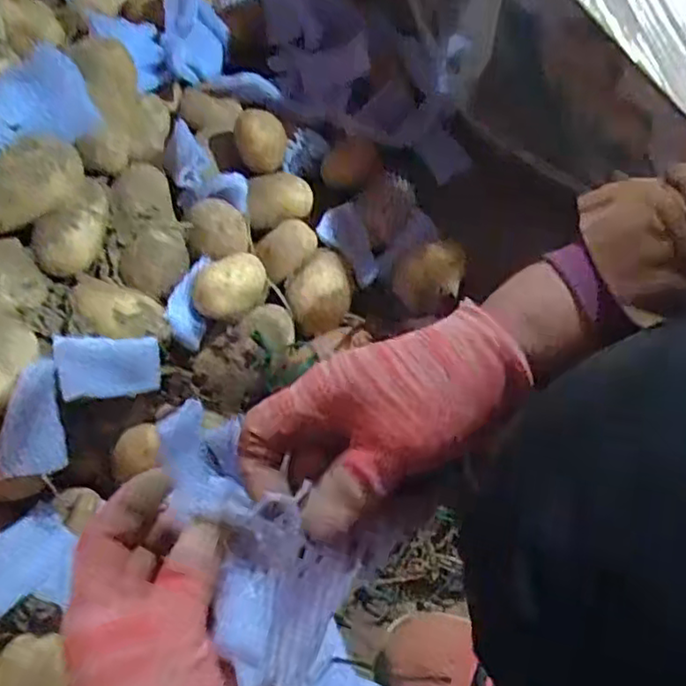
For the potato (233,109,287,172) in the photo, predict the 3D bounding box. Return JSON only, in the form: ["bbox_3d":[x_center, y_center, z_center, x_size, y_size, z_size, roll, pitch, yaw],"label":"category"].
[{"bbox_3d":[-0.086,-0.211,0.729,0.051,0.061,0.048,0,62,0],"label":"potato"}]

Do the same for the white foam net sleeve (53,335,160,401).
[{"bbox_3d":[-0.208,0.021,0.615,0.089,0.004,0.053,-1,80,-33],"label":"white foam net sleeve"}]

